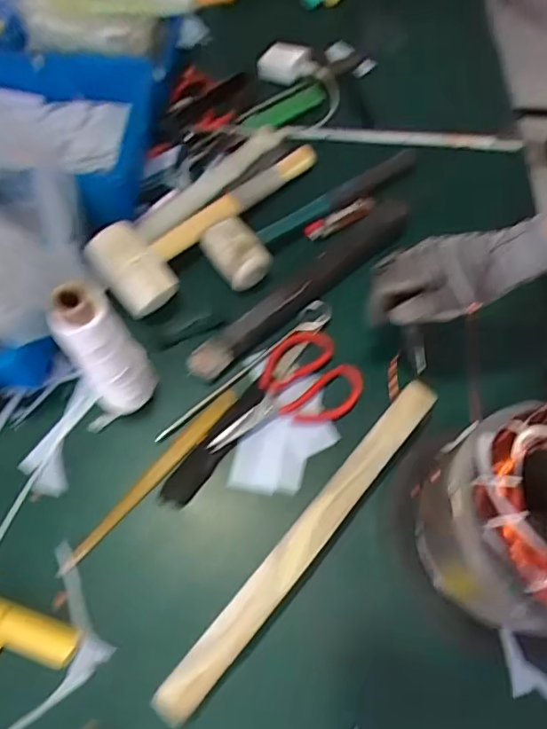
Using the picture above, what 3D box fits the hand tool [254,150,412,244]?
[{"bbox_3d":[0.080,-0.202,0.616,0.232,0.019,0.029,-33,70,-15],"label":"hand tool"}]

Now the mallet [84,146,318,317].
[{"bbox_3d":[-0.074,-0.184,0.576,0.087,0.053,0.301,37,70,14],"label":"mallet"}]

